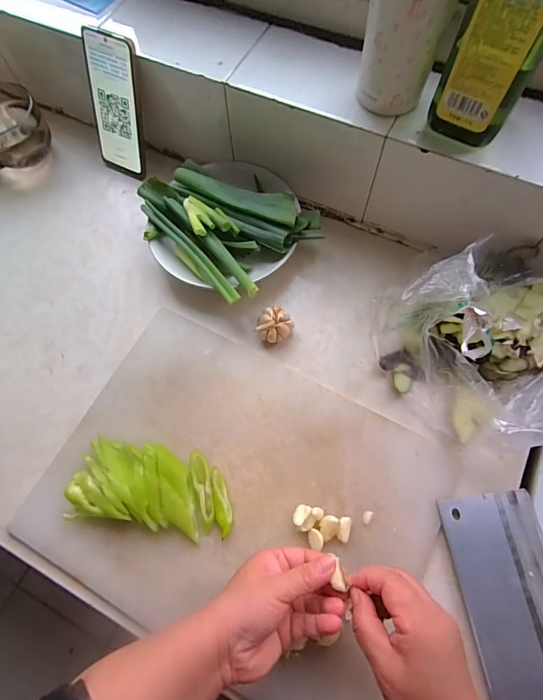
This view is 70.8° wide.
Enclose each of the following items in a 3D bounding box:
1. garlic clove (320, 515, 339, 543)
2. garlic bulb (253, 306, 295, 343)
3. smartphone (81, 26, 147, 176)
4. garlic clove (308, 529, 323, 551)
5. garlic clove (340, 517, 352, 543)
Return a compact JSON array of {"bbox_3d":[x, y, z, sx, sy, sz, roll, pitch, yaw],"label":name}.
[{"bbox_3d":[0.058,0.182,0.389,0.017,0.011,0.024,10,71,6],"label":"garlic clove"},{"bbox_3d":[0.004,-0.028,0.469,0.039,0.029,0.043,35,75,14],"label":"garlic bulb"},{"bbox_3d":[-0.211,-0.328,0.523,0.079,0.170,0.014,26,49,11],"label":"smartphone"},{"bbox_3d":[0.044,0.191,0.386,0.015,0.007,0.018,-7,70,0],"label":"garlic clove"},{"bbox_3d":[0.075,0.183,0.389,0.012,0.010,0.023,3,70,4],"label":"garlic clove"}]

